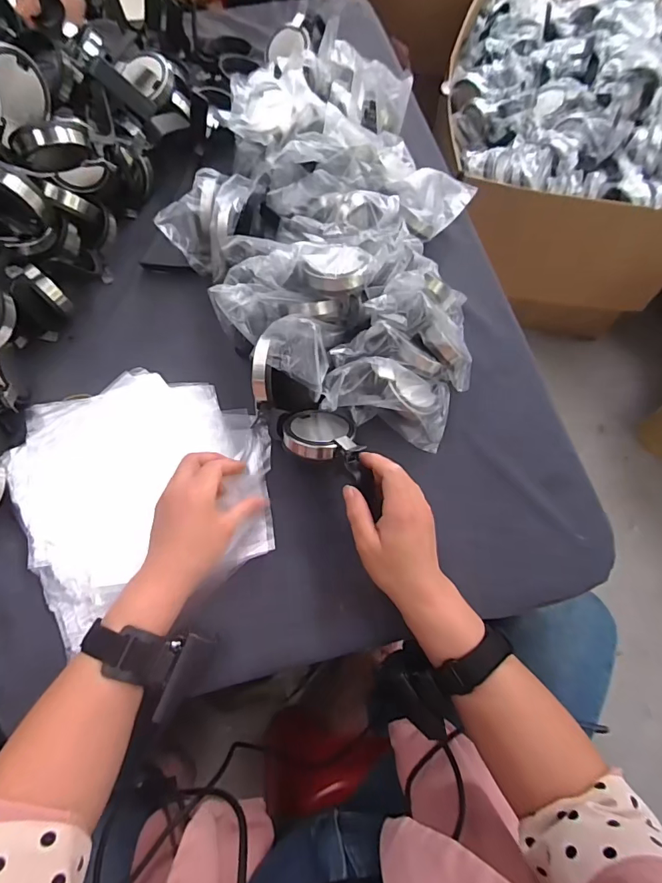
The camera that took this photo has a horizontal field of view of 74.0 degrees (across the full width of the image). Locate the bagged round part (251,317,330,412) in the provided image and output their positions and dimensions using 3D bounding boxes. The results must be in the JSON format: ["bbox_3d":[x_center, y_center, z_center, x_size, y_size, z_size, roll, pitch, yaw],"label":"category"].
[{"bbox_3d":[-0.039,-0.076,0.438,0.067,0.056,0.079,5,70,1],"label":"bagged round part"}]

